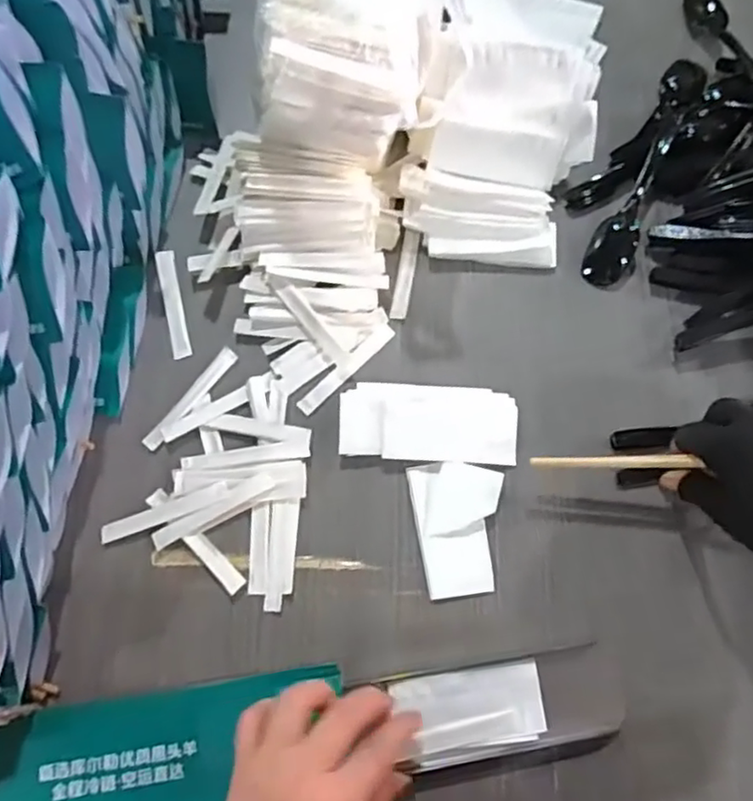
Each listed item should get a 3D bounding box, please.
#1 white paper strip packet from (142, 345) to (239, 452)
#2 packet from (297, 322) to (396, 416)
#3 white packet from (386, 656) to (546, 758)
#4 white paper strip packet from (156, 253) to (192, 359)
[{"bbox_3d":[-0.137,-0.002,0.470,0.014,0.004,0.092,36,76,10],"label":"white paper strip packet"},{"bbox_3d":[-0.022,-0.025,0.476,0.013,0.007,0.092,43,77,12],"label":"packet"},{"bbox_3d":[0.061,0.194,0.404,0.091,0.008,0.045,-8,73,-3],"label":"white packet"},{"bbox_3d":[-0.158,-0.076,0.496,0.013,0.004,0.091,-13,73,-5],"label":"white paper strip packet"}]

